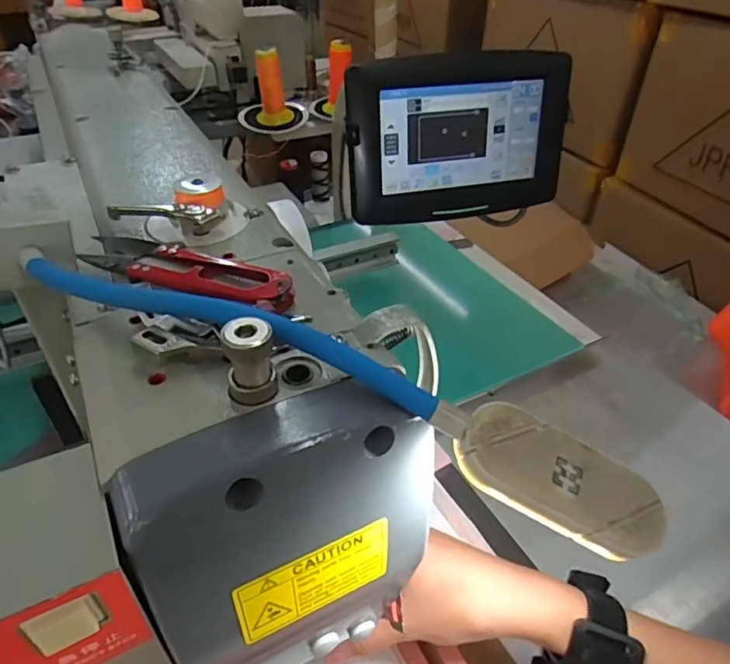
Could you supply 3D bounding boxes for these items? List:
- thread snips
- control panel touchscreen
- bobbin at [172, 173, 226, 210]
[{"bbox_3d":[-0.083,-0.028,0.241,0.121,0.014,0.028,21,43,22],"label":"thread snips"},{"bbox_3d":[0.090,-0.175,0.486,0.211,0.137,0.032,-10,40,-14],"label":"control panel touchscreen"},{"bbox_3d":[-0.087,-0.073,0.278,0.024,0.012,0.018,-22,45,-27],"label":"bobbin"}]

